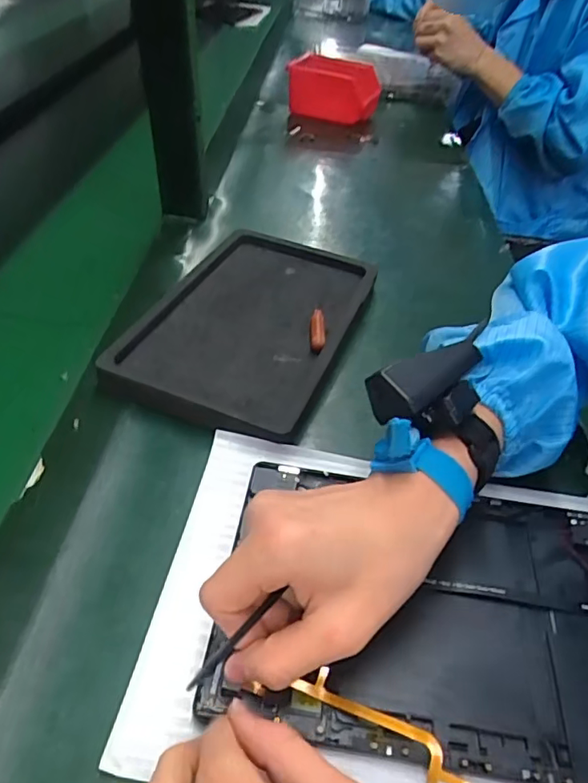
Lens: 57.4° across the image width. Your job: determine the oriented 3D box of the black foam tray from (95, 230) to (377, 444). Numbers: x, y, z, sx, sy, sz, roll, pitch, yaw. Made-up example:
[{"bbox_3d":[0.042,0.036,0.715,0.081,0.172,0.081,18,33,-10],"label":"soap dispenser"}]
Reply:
[{"bbox_3d":[-0.032,-0.063,0.467,0.154,0.028,0.246,17,45,13],"label":"black foam tray"}]

